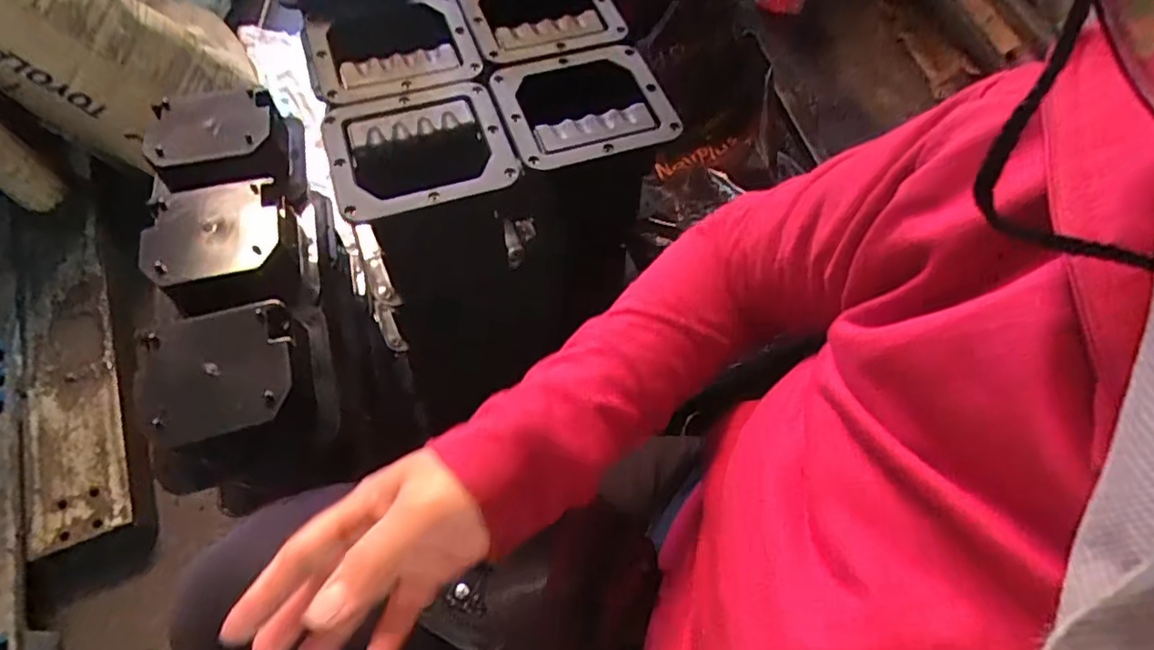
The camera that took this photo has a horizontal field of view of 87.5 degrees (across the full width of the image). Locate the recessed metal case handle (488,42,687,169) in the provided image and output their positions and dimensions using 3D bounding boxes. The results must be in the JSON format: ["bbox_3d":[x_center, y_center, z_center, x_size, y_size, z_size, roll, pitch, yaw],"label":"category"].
[{"bbox_3d":[0.014,-0.194,0.540,0.160,0.031,0.131,-14,65,-11],"label":"recessed metal case handle"}]

